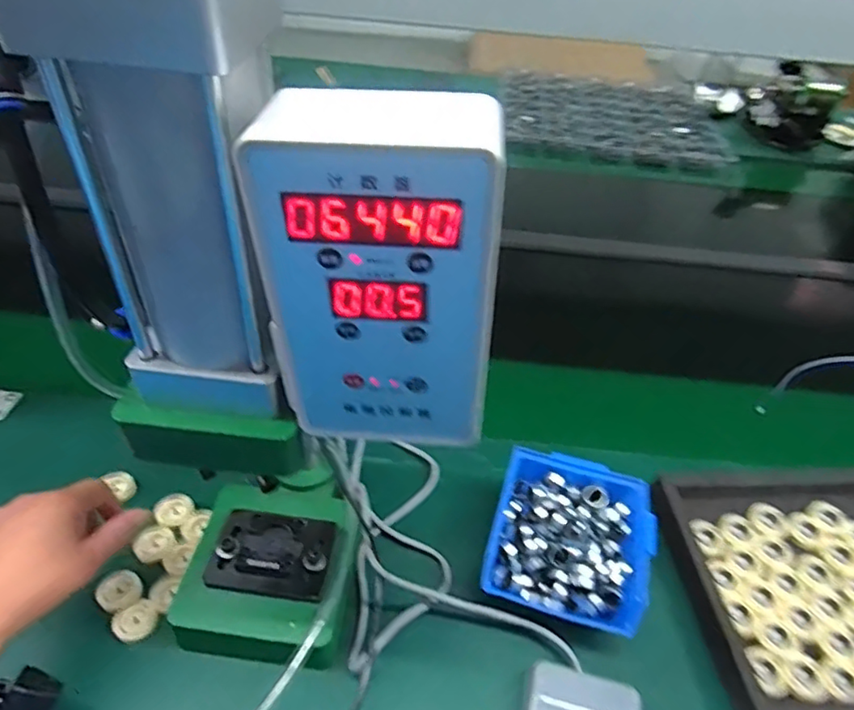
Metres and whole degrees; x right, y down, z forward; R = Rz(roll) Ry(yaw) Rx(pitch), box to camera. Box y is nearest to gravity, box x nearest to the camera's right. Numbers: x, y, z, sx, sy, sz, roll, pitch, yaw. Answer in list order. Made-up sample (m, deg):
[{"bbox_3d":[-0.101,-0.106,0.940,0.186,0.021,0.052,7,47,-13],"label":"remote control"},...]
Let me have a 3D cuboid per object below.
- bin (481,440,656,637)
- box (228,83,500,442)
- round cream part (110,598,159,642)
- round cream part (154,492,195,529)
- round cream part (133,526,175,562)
[{"bbox_3d":[0.124,0.159,0.512,0.125,0.055,0.138,15,44,11],"label":"bin"},{"bbox_3d":[-0.018,-0.030,0.253,0.096,0.155,0.050,5,43,1],"label":"box"},{"bbox_3d":[-0.230,0.211,0.464,0.031,0.012,0.025,-30,53,-31],"label":"round cream part"},{"bbox_3d":[-0.232,0.142,0.539,0.032,0.009,0.031,2,43,-2],"label":"round cream part"},{"bbox_3d":[-0.237,0.164,0.510,0.027,0.010,0.032,35,51,28],"label":"round cream part"}]

